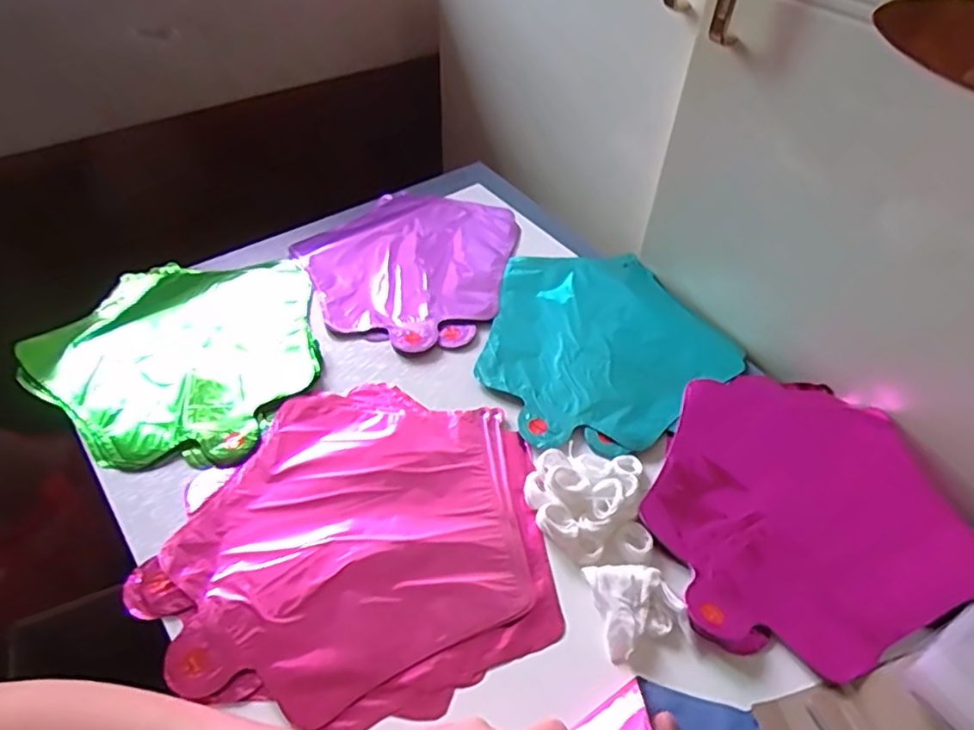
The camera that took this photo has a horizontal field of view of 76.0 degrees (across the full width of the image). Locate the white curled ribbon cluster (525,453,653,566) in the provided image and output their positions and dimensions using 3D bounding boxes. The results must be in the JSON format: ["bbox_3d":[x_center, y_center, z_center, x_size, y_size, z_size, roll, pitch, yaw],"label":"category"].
[{"bbox_3d":[0.073,0.099,0.448,0.083,0.022,0.080,1,49,-1],"label":"white curled ribbon cluster"}]

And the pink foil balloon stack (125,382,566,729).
[{"bbox_3d":[-0.092,0.115,0.438,0.259,0.009,0.238,-3,49,-5],"label":"pink foil balloon stack"}]

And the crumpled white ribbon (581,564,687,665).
[{"bbox_3d":[0.097,0.156,0.407,0.052,0.015,0.055,-11,50,-11],"label":"crumpled white ribbon"}]

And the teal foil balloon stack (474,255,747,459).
[{"bbox_3d":[0.100,-0.025,0.585,0.244,0.025,0.224,-31,57,-26],"label":"teal foil balloon stack"}]

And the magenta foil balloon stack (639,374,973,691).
[{"bbox_3d":[0.233,0.098,0.465,0.233,0.015,0.228,-8,50,-10],"label":"magenta foil balloon stack"}]

